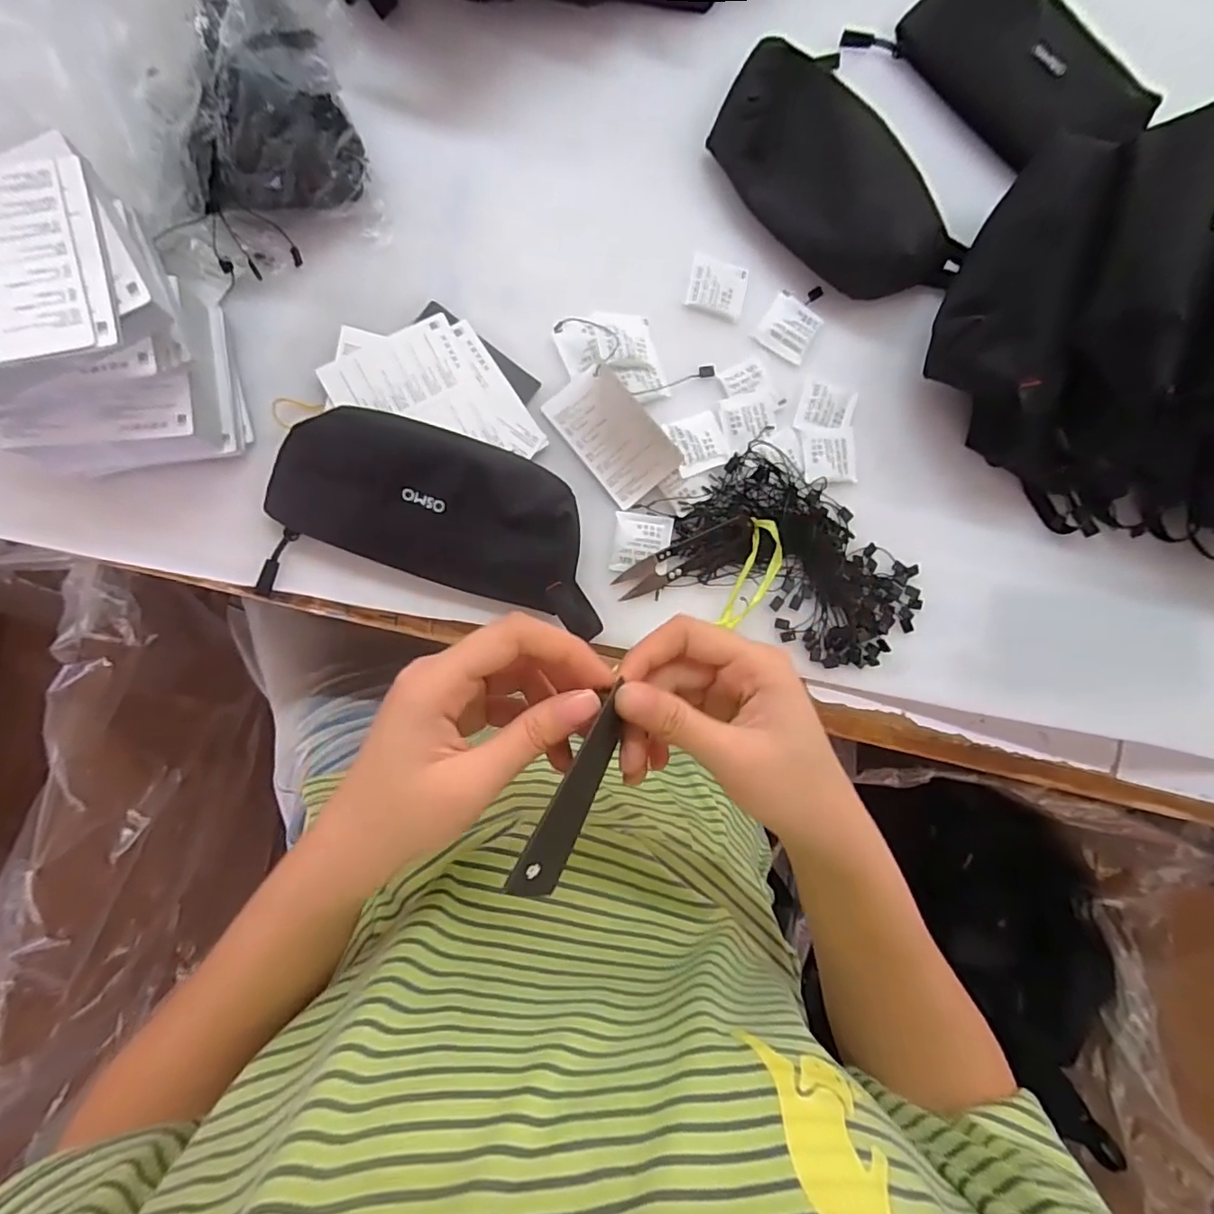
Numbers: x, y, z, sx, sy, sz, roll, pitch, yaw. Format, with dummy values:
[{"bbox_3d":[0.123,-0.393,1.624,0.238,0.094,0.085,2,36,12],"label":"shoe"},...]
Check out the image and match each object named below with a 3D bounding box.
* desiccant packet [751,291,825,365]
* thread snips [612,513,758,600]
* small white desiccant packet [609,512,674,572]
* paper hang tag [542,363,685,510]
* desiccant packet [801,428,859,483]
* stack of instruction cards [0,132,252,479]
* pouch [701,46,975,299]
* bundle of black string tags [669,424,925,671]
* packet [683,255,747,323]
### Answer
[{"bbox_3d":[0.131,-0.199,0.416,0.038,0.004,0.042,29,86,-7],"label":"desiccant packet"},{"bbox_3d":[0.054,-0.034,0.396,0.100,0.012,0.023,-24,93,-7],"label":"thread snips"},{"bbox_3d":[0.024,-0.044,0.397,0.040,0.004,0.039,4,89,-8],"label":"small white desiccant packet"},{"bbox_3d":[0.005,-0.117,0.395,0.055,0.005,0.088,-40,95,-6],"label":"paper hang tag"},{"bbox_3d":[0.159,-0.108,0.415,0.042,0.007,0.038,-5,90,-8],"label":"desiccant packet"},{"bbox_3d":[-0.287,-0.144,0.311,0.122,0.095,0.125,-12,91,-8],"label":"stack of instruction cards"},{"bbox_3d":[0.158,-0.293,0.405,0.096,0.030,0.193,-41,95,-6],"label":"pouch"},{"bbox_3d":[0.137,-0.028,0.407,0.172,0.015,0.108,42,85,-6],"label":"bundle of black string tags"},{"bbox_3d":[0.078,-0.225,0.407,0.040,0.004,0.038,14,88,-7],"label":"packet"}]

